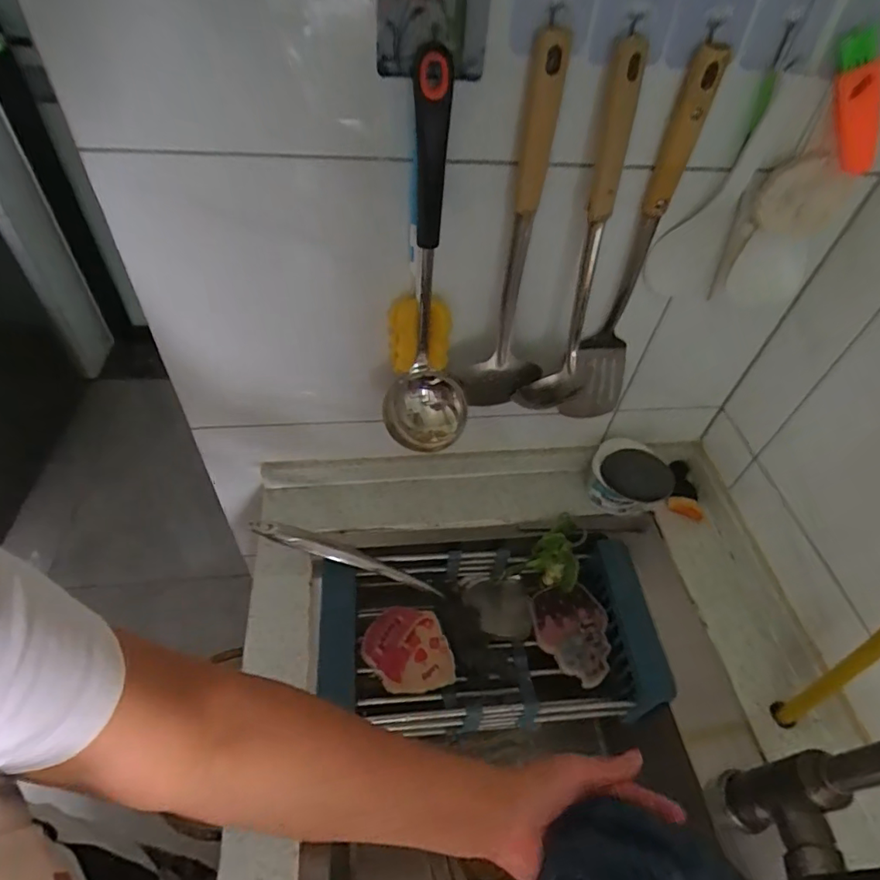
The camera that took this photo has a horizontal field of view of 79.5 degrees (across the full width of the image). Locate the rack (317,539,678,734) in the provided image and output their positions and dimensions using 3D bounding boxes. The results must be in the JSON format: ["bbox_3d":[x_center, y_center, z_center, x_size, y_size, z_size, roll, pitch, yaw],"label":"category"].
[{"bbox_3d":[0.054,0.246,0.654,0.393,0.129,0.207,-2,52,-7],"label":"rack"}]

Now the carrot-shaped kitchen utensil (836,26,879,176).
[{"bbox_3d":[0.318,-0.253,0.401,0.023,0.095,0.022,-34,27,-30],"label":"carrot-shaped kitchen utensil"}]

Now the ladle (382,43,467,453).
[{"bbox_3d":[-0.005,-0.130,0.454,0.081,0.312,0.098,2,51,-4],"label":"ladle"}]

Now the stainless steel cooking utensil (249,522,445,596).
[{"bbox_3d":[-0.110,0.146,0.645,0.244,0.031,0.026,26,44,-21],"label":"stainless steel cooking utensil"}]

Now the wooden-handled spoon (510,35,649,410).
[{"bbox_3d":[0.131,-0.157,0.476,0.069,0.329,0.030,5,40,-1],"label":"wooden-handled spoon"}]

